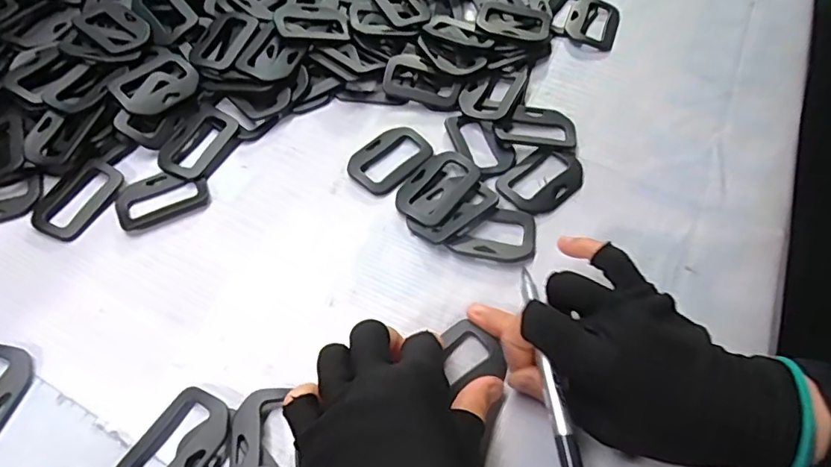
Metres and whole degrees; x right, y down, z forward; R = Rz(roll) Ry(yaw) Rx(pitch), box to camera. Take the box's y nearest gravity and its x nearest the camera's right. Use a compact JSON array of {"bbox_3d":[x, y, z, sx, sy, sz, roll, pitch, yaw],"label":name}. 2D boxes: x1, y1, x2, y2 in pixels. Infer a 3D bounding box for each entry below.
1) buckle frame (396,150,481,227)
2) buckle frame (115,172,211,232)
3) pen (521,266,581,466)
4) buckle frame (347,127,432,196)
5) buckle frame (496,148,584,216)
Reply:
[{"bbox_3d":[0.014,-0.033,0.371,0.041,0.011,0.059,31,63,18],"label":"buckle frame"},{"bbox_3d":[-0.177,-0.025,0.374,0.060,0.004,0.043,-23,60,-14],"label":"buckle frame"},{"bbox_3d":[0.067,0.069,0.273,0.008,0.007,0.119,-3,52,-2],"label":"pen"},{"bbox_3d":[-0.019,-0.054,0.390,0.044,0.005,0.060,35,64,20],"label":"buckle frame"},{"bbox_3d":[0.088,-0.038,0.377,0.062,0.005,0.042,-40,66,-22],"label":"buckle frame"}]

